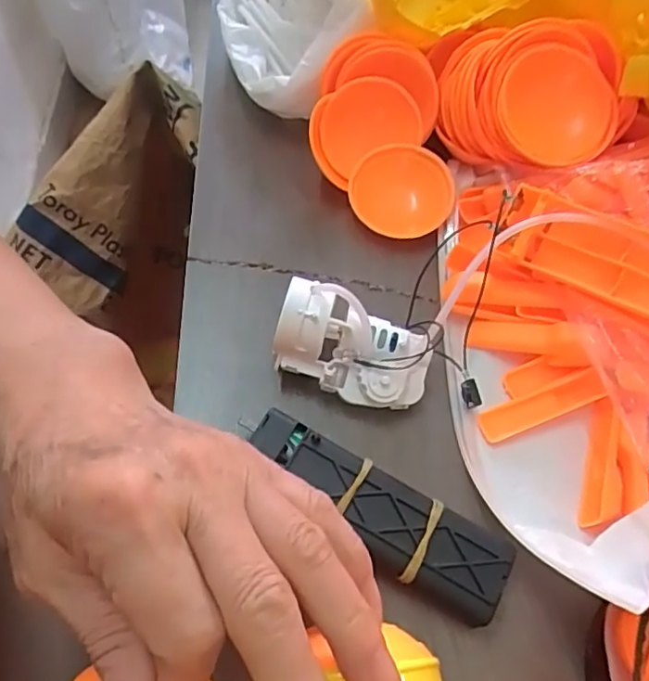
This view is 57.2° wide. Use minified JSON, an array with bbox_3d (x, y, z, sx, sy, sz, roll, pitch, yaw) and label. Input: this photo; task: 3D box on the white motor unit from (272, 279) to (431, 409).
[{"bbox_3d":[0.012,0.005,0.260,0.065,0.038,0.033,19,60,8],"label":"white motor unit"}]

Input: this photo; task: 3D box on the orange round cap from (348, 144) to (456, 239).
[{"bbox_3d":[0.041,-0.079,0.316,0.054,0.010,0.054,-2,76,7],"label":"orange round cap"}]

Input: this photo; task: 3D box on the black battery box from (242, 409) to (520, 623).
[{"bbox_3d":[0.018,0.069,0.234,0.107,0.023,0.032,26,62,12],"label":"black battery box"}]

